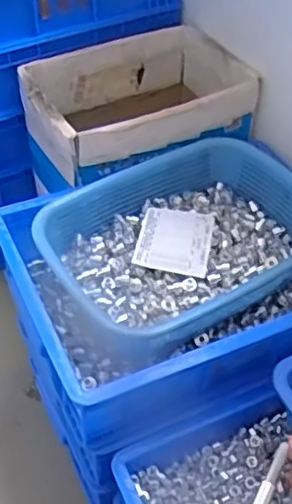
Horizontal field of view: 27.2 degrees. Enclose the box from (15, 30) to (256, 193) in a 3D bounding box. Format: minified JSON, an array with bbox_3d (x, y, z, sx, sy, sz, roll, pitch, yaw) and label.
[{"bbox_3d":[-0.014,-0.208,0.915,0.313,0.148,0.217,-19,50,-20],"label":"box"}]

